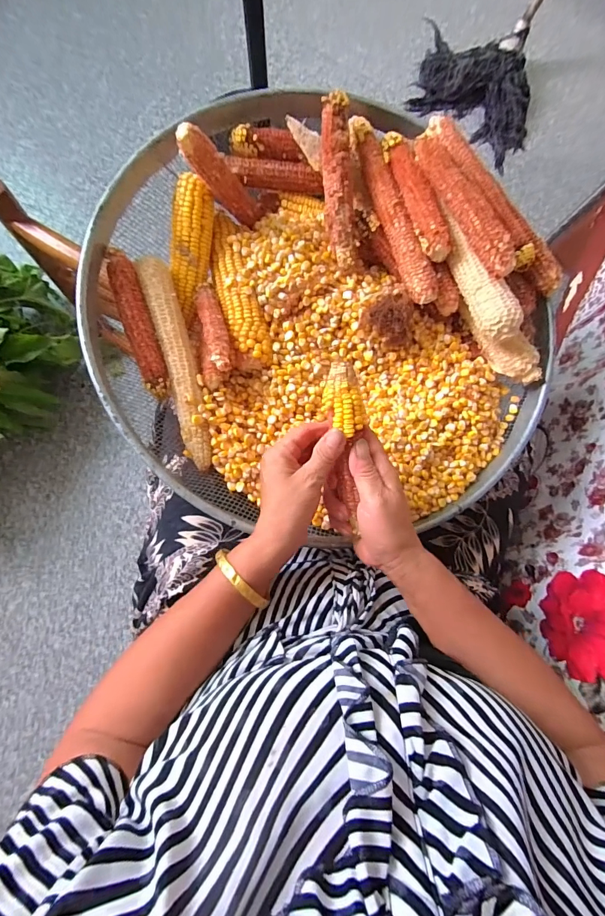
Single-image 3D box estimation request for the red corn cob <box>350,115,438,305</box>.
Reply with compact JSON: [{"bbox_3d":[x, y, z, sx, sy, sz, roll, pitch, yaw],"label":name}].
[{"bbox_3d":[0.101,-0.275,0.416,0.027,0.023,0.216,-21,85,-8],"label":"red corn cob"}]

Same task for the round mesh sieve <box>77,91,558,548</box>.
[{"bbox_3d":[0.025,-0.147,0.397,0.446,0.101,0.482,1,83,-6],"label":"round mesh sieve"}]

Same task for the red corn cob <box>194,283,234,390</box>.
[{"bbox_3d":[-0.097,-0.139,0.406,0.032,0.032,0.121,-8,84,-7],"label":"red corn cob"}]

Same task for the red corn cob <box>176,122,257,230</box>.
[{"bbox_3d":[-0.086,-0.299,0.400,0.025,0.124,0.026,-5,82,25],"label":"red corn cob"}]

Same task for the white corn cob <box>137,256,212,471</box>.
[{"bbox_3d":[-0.131,-0.101,0.395,0.031,0.023,0.224,-15,85,-8],"label":"white corn cob"}]

